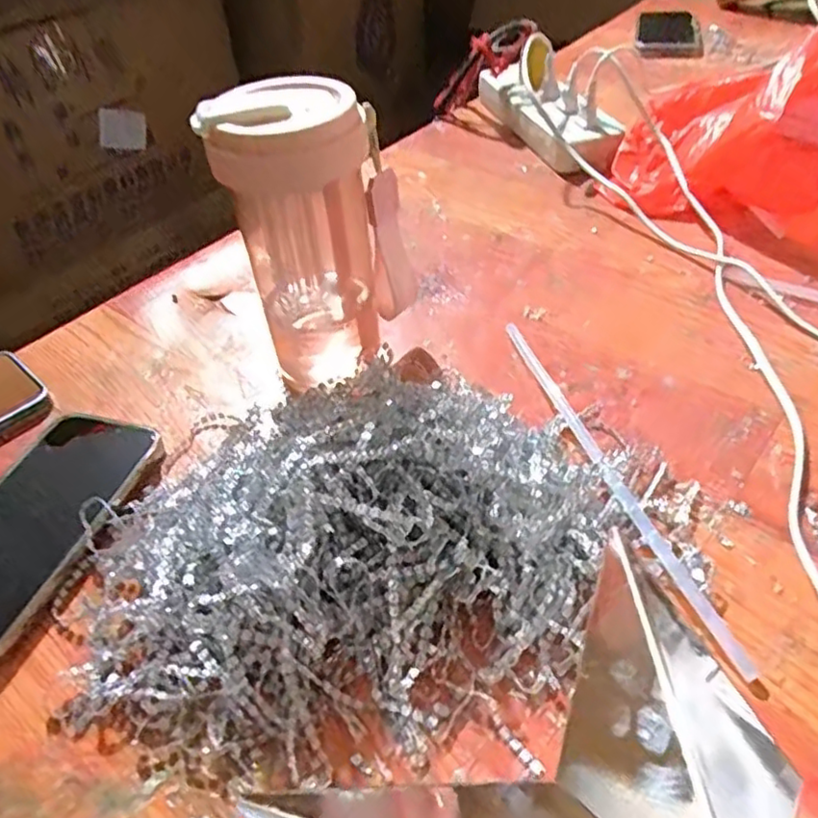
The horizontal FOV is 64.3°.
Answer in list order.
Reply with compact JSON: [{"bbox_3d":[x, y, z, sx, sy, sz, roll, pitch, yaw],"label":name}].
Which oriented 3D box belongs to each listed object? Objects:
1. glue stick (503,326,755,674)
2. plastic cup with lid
[{"bbox_3d":[0.107,0.027,0.369,0.012,0.011,0.263,-15,44,-7],"label":"glue stick"},{"bbox_3d":[-0.050,-0.095,0.393,0.087,0.180,0.067,-1,44,7],"label":"plastic cup with lid"}]

